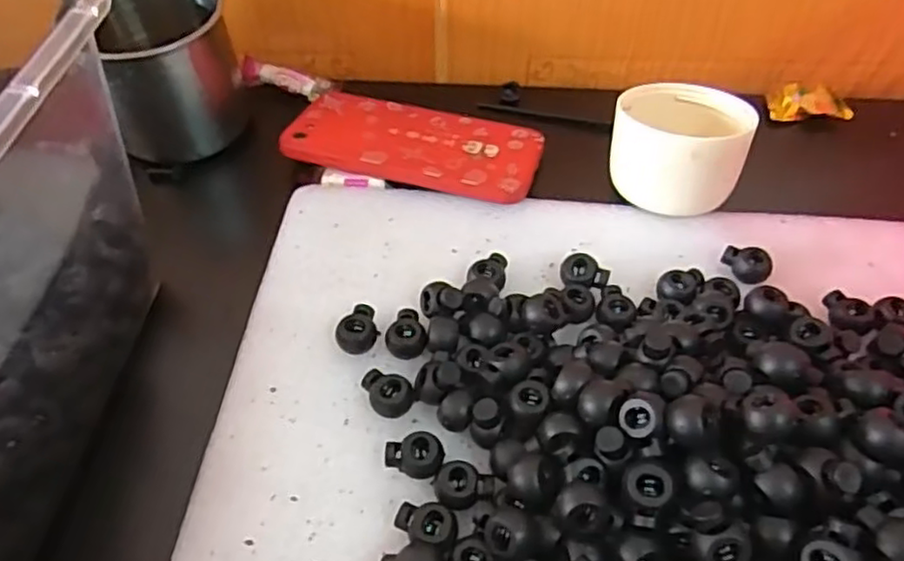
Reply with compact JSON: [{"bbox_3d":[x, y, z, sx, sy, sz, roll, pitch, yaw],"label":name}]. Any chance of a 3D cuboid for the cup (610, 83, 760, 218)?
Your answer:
[{"bbox_3d":[0.116,-0.068,0.356,0.068,0.043,0.059,20,55,16],"label":"cup"}]

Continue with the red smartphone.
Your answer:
[{"bbox_3d":[-0.021,-0.079,0.386,0.137,0.010,0.070,12,54,10],"label":"red smartphone"}]

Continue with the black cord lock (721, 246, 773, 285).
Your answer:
[{"bbox_3d":[0.140,-0.007,0.329,0.022,0.011,0.016,34,60,24],"label":"black cord lock"}]

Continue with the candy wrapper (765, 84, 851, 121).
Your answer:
[{"bbox_3d":[0.218,-0.107,0.419,0.047,0.014,0.018,6,53,5],"label":"candy wrapper"}]

